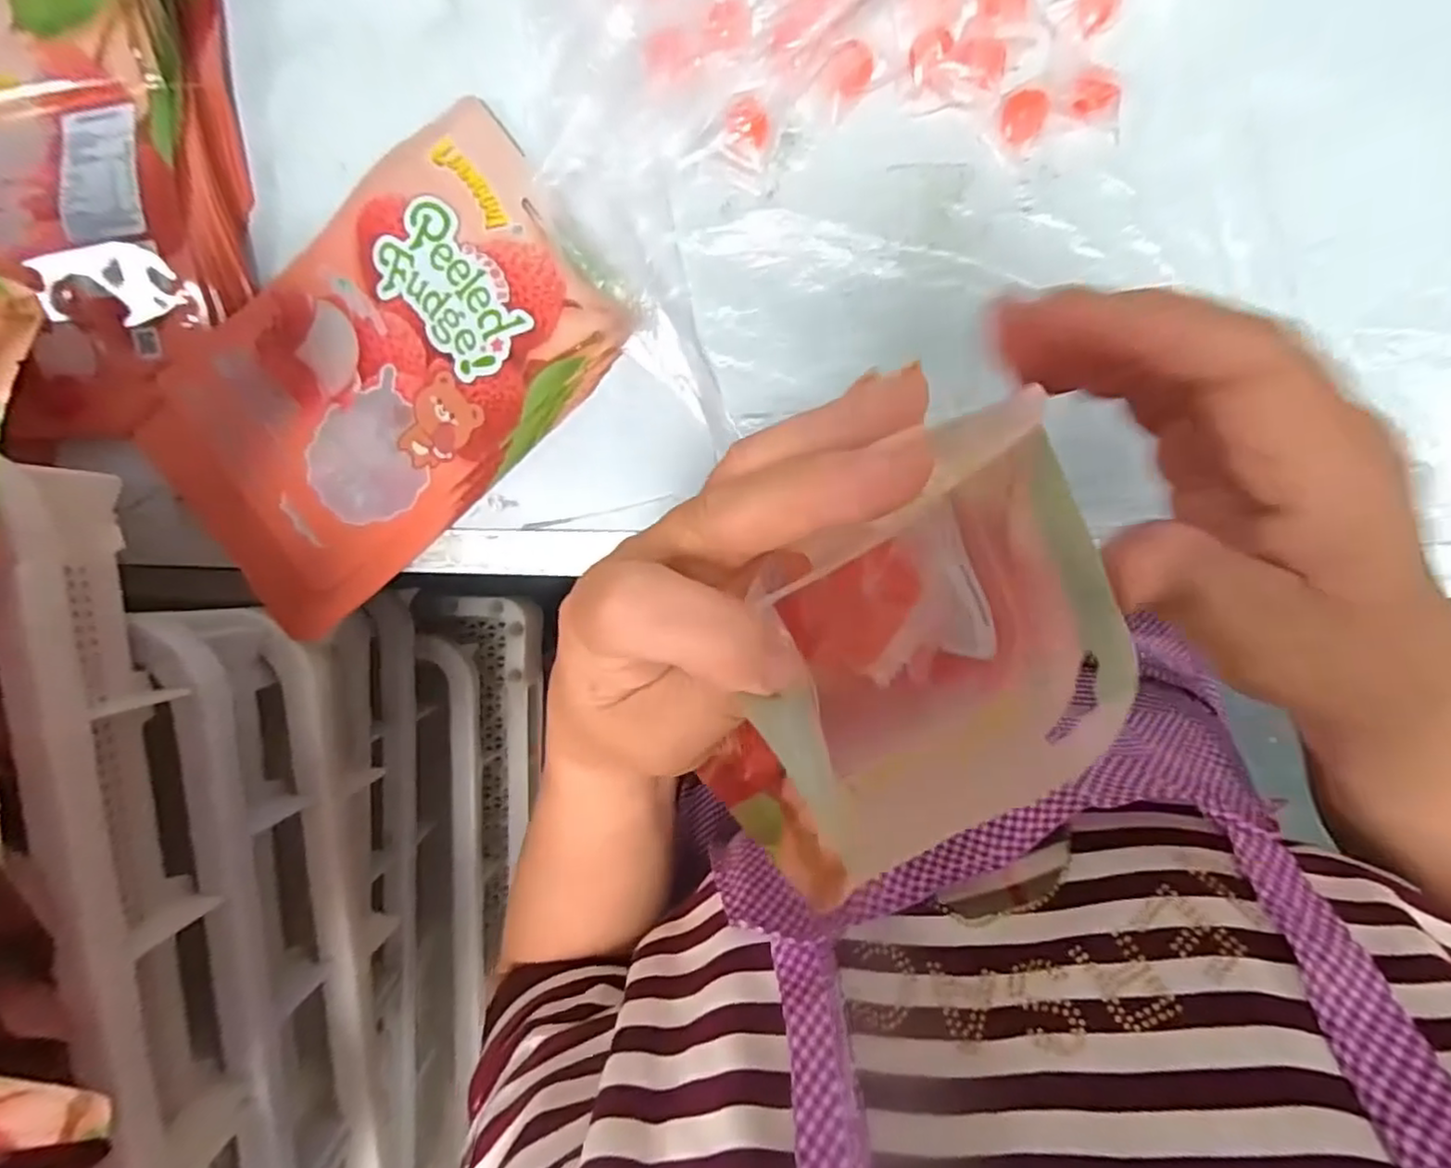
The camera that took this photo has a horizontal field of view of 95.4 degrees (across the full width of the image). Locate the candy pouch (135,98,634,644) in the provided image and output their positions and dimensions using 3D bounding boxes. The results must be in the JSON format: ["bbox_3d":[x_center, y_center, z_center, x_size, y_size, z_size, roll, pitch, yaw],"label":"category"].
[{"bbox_3d":[-0.188,-0.115,0.356,0.257,0.028,0.165,-42,88,8],"label":"candy pouch"}]

